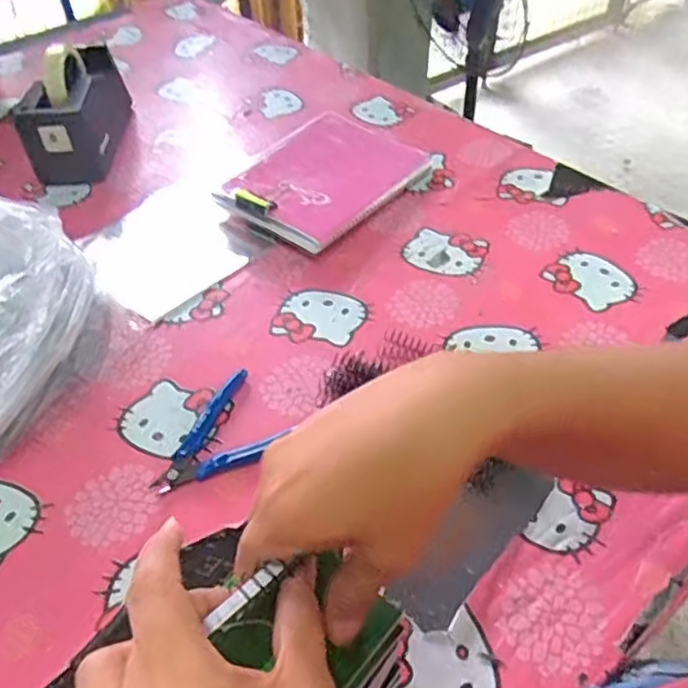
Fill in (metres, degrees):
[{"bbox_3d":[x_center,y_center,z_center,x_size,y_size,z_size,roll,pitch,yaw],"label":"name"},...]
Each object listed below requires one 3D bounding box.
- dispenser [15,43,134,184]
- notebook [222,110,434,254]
[{"bbox_3d":[-0.329,-0.291,0.788,0.084,0.118,0.210,-3,46,0],"label":"dispenser"},{"bbox_3d":[-0.016,-0.196,0.727,0.158,0.018,0.235,34,52,18],"label":"notebook"}]

